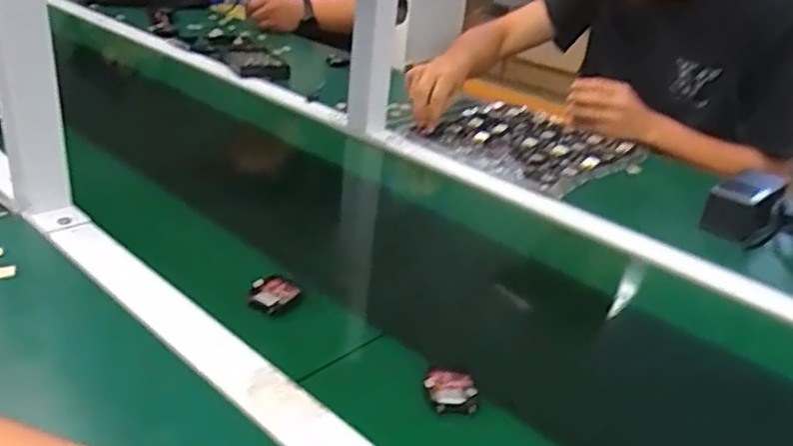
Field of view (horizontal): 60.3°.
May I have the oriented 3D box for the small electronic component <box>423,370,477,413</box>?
[{"bbox_3d":[0.040,0.120,0.494,0.037,0.011,0.041,8,27,1],"label":"small electronic component"}]

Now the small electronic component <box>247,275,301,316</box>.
[{"bbox_3d":[-0.104,0.060,0.584,0.033,0.016,0.041,24,31,30],"label":"small electronic component"}]

